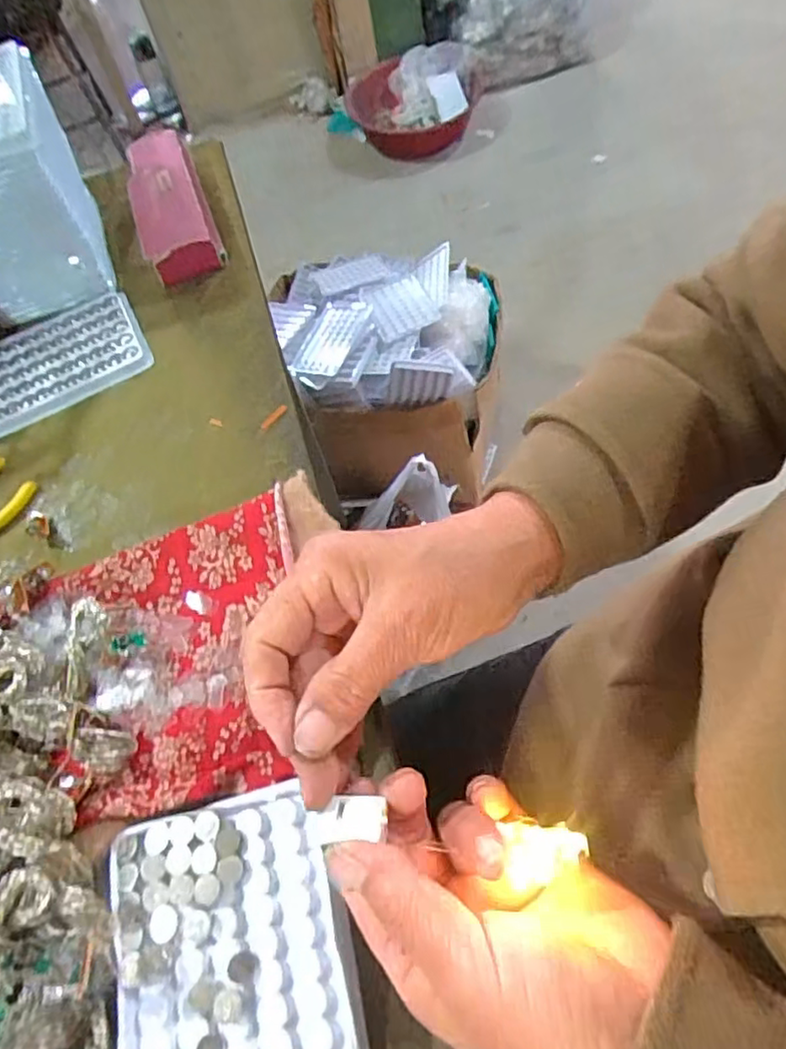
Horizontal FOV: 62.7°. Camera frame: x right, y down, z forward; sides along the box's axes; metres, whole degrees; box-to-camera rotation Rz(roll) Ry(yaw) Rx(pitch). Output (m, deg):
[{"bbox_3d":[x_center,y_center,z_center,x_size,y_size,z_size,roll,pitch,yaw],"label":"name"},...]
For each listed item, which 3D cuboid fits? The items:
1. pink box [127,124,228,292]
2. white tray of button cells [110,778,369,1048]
[{"bbox_3d":[-0.184,-0.262,0.533,0.059,0.041,0.152,-21,61,-6],"label":"pink box"},{"bbox_3d":[-0.067,0.181,0.261,0.096,0.010,0.128,-14,63,-3],"label":"white tray of button cells"}]

